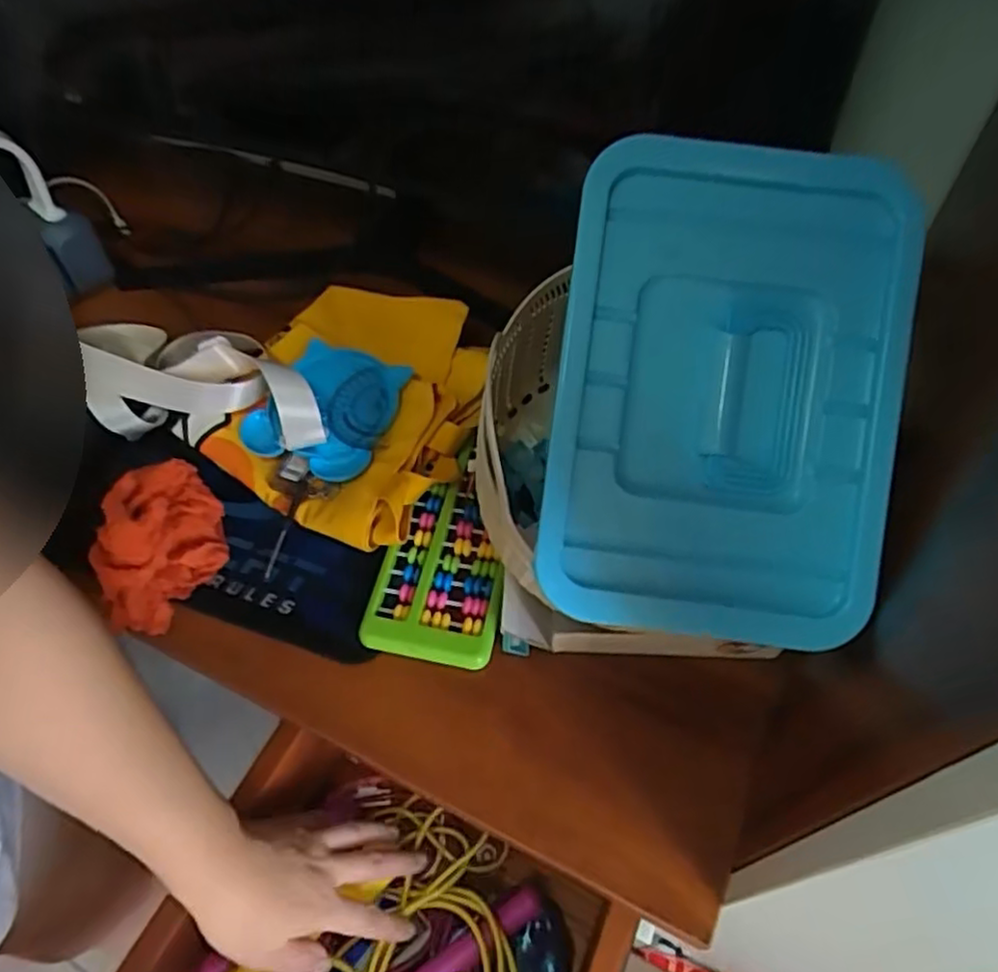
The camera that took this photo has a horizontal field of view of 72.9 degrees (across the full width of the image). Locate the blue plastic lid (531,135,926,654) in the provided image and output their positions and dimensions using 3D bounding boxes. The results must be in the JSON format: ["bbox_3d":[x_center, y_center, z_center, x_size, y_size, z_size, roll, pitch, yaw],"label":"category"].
[{"bbox_3d":[0.103,-0.041,0.304,0.151,0.013,0.216,7,93,2],"label":"blue plastic lid"}]

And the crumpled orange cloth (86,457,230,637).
[{"bbox_3d":[-0.250,0.037,0.486,0.080,0.057,0.113,27,60,20],"label":"crumpled orange cloth"}]

